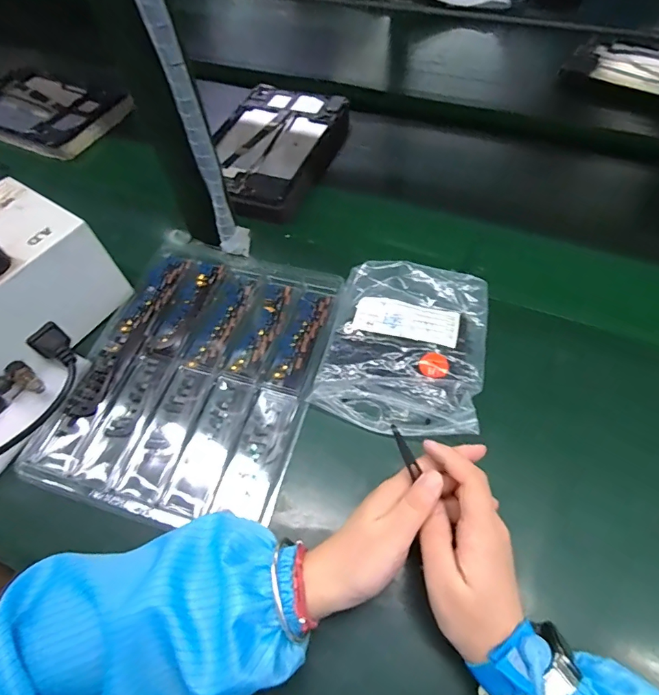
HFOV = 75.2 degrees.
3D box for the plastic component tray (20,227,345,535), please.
[{"bbox_3d":[-0.121,0.016,0.410,0.217,0.017,0.276,14,59,11],"label":"plastic component tray"}]

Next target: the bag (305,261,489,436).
[{"bbox_3d":[0.071,-0.006,0.400,0.142,0.025,0.167,13,59,11],"label":"bag"}]

